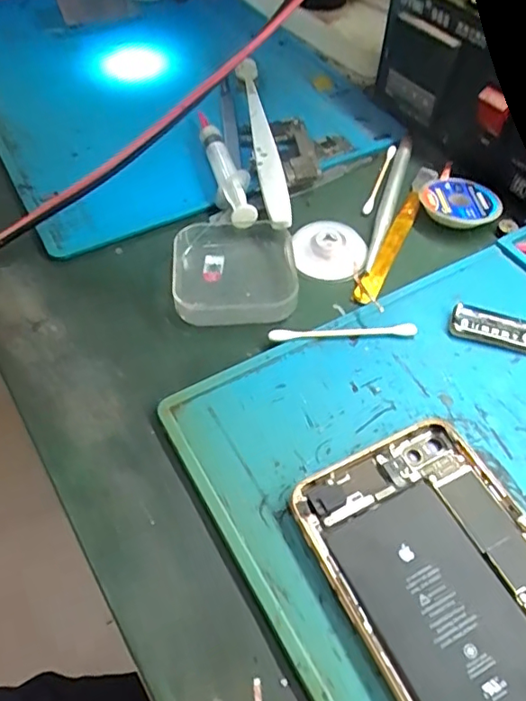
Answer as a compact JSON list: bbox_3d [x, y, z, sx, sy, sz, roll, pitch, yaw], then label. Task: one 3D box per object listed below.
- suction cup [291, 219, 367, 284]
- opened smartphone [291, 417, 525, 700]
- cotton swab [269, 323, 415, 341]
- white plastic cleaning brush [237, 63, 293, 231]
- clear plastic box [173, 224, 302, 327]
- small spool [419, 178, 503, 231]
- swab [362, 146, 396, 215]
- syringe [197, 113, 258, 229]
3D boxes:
[{"bbox_3d":[0.036,-0.054,0.298,0.039,0.010,0.036,0,53,0],"label":"suction cup"},{"bbox_3d":[0.077,0.098,0.186,0.076,0.007,0.155,-22,56,-16],"label":"opened smartphone"},{"bbox_3d":[0.038,-0.009,0.267,0.071,0.004,0.006,-2,53,-1],"label":"cotton swab"},{"bbox_3d":[0.000,-0.133,0.346,0.017,0.016,0.159,-8,53,-5],"label":"white plastic cleaning brush"},{"bbox_3d":[-0.015,-0.044,0.289,0.060,0.011,0.069,-5,53,-3],"label":"clear plastic box"},{"bbox_3d":[0.114,-0.084,0.320,0.042,0.011,0.040,0,53,0],"label":"small spool"},{"bbox_3d":[0.072,-0.106,0.342,0.006,0.005,0.064,18,55,13],"label":"swab"},{"bbox_3d":[-0.021,-0.106,0.329,0.021,0.017,0.092,-10,54,-7],"label":"syringe"}]

